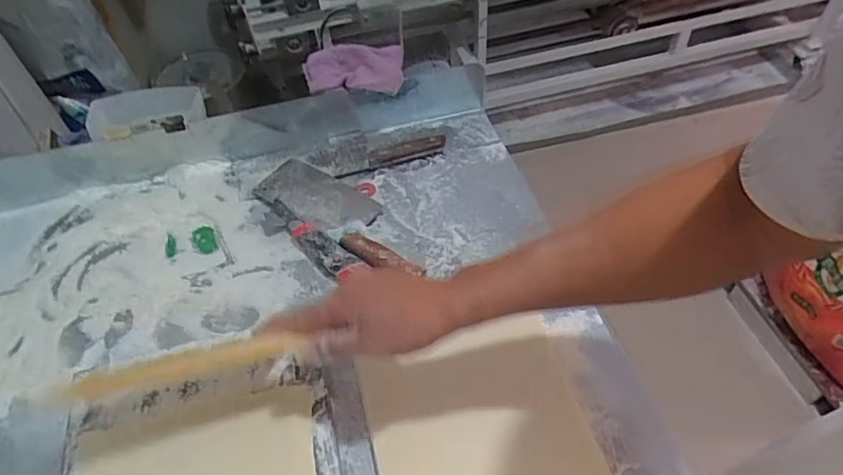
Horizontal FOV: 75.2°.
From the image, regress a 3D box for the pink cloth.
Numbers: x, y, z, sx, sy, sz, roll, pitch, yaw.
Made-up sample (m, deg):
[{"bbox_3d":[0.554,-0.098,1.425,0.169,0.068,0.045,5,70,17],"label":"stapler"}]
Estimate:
[{"bbox_3d":[-0.104,-0.253,0.824,0.151,0.054,0.064,-3,52,1],"label":"pink cloth"}]

